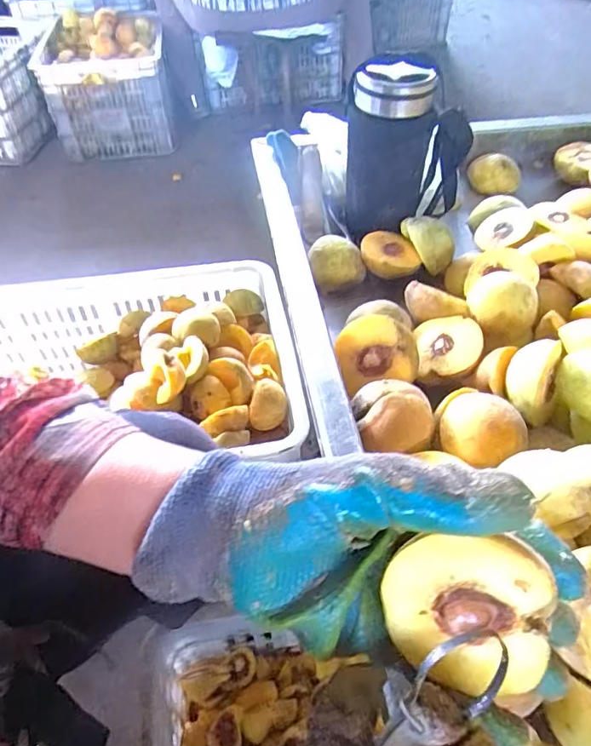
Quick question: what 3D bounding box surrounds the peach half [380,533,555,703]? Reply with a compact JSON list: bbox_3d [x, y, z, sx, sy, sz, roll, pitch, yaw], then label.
[{"bbox_3d":[0.069,0.089,0.208,0.060,0.060,0.032,9,13,18],"label":"peach half"}]

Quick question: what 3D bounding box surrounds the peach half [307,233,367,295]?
[{"bbox_3d":[0.044,-0.117,0.539,0.057,0.035,0.052,-7,49,-6],"label":"peach half"}]

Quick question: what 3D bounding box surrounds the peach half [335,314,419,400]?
[{"bbox_3d":[0.068,-0.019,0.426,0.063,0.057,0.022,-13,4,22],"label":"peach half"}]

